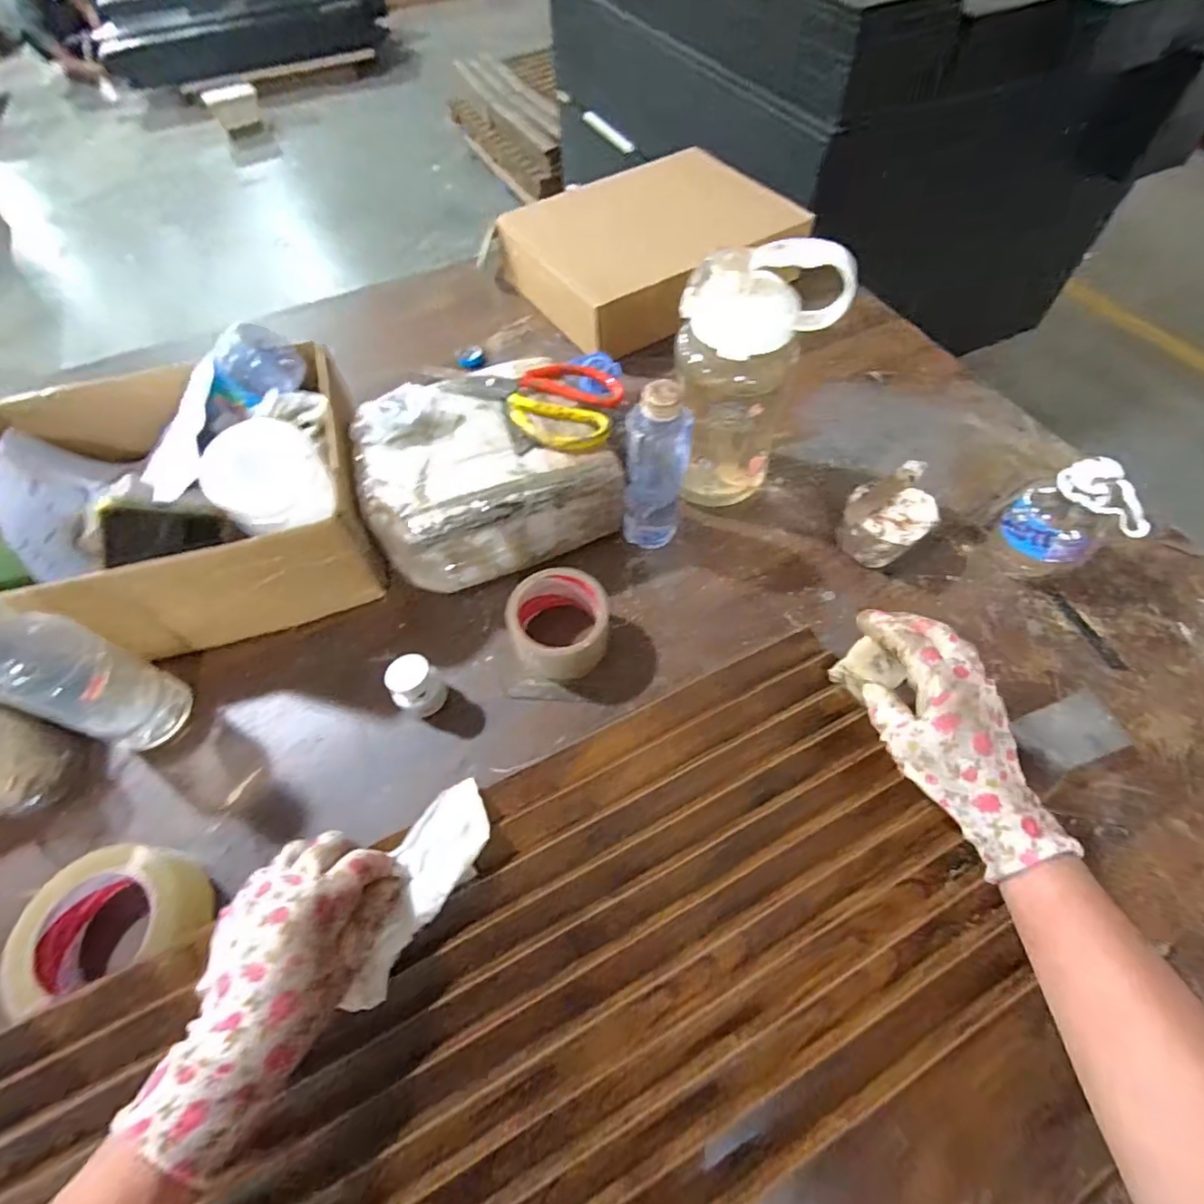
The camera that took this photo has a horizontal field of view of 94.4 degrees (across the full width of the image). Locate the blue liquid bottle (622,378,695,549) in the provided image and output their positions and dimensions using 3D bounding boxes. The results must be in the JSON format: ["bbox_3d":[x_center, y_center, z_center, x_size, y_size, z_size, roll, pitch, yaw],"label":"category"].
[{"bbox_3d":[0.051,-0.120,0.526,0.058,0.181,0.045,6,59,5],"label":"blue liquid bottle"}]

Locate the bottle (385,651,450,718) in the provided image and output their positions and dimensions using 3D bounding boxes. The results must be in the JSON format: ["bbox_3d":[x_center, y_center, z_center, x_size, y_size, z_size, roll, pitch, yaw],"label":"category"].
[{"bbox_3d":[-0.161,0.075,0.487,0.034,0.058,0.041,33,65,19],"label":"bottle"}]

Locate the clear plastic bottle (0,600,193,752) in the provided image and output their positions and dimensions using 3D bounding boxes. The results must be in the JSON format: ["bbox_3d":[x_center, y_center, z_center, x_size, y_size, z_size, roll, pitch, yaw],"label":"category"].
[{"bbox_3d":[-0.413,0.049,0.419,0.062,0.224,0.065,14,61,10],"label":"clear plastic bottle"}]

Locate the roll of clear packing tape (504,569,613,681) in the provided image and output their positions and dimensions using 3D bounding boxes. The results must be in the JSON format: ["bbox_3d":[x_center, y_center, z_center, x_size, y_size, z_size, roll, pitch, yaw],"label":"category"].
[{"bbox_3d":[-0.038,0.020,0.517,0.087,0.063,0.083,-1,59,1],"label":"roll of clear packing tape"}]

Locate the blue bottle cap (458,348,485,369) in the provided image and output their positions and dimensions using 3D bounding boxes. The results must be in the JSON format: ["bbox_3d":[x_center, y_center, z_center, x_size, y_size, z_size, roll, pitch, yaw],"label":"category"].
[{"bbox_3d":[-0.177,-0.330,0.754,0.033,0.010,0.033,-1,59,1],"label":"blue bottle cap"}]

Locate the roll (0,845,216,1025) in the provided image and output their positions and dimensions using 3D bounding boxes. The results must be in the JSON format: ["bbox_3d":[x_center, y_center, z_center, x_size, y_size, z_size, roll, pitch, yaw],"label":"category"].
[{"bbox_3d":[-0.359,0.230,0.410,0.115,0.047,0.090,-23,61,-12],"label":"roll"}]

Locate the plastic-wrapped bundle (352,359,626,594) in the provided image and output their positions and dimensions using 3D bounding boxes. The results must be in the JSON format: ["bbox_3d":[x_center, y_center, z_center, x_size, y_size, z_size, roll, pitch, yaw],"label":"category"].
[{"bbox_3d":[-0.119,-0.124,0.567,0.225,0.127,0.183,-25,62,-13],"label":"plastic-wrapped bundle"}]

